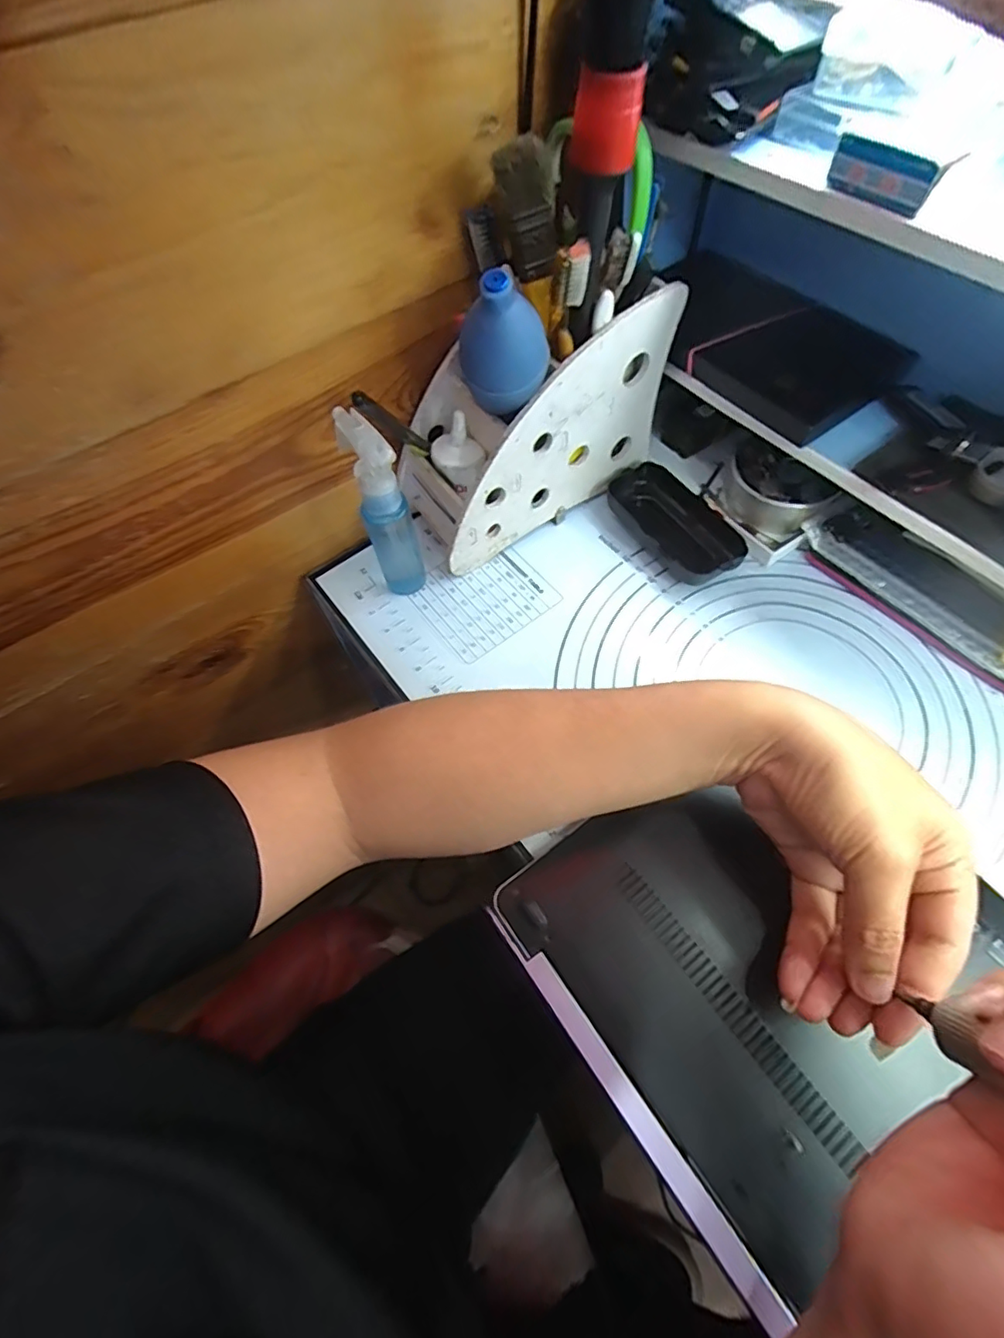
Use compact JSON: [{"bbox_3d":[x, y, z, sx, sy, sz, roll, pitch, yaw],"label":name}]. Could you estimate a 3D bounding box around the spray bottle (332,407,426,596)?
[{"bbox_3d":[-0.073,-0.096,0.365,0.029,0.135,0.036,-18,62,-7],"label":"spray bottle"}]

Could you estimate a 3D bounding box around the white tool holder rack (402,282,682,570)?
[{"bbox_3d":[0.019,-0.171,0.397,0.174,0.144,0.078,-30,64,-13],"label":"white tool holder rack"}]

